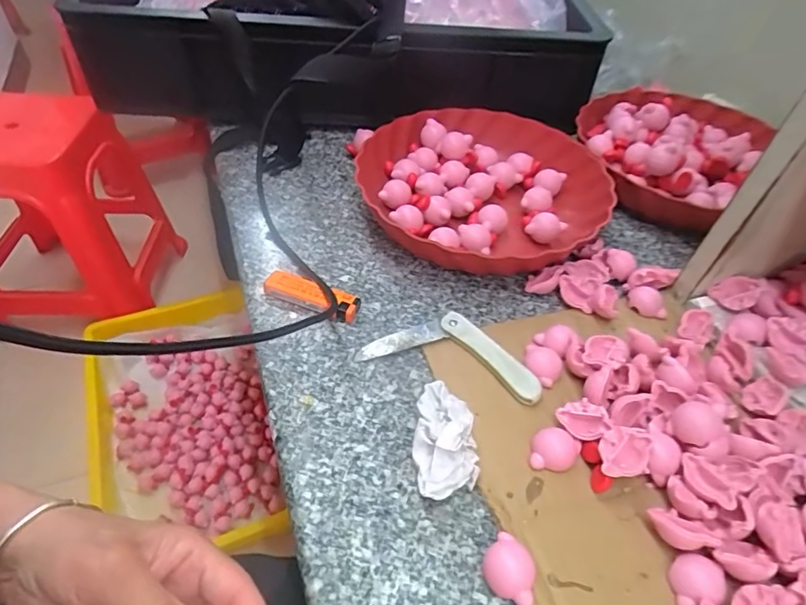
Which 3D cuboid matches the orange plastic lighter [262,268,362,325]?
[{"bbox_3d":[-0.076,-0.004,0.423,0.080,0.016,0.027,16,51,15],"label":"orange plastic lighter"}]

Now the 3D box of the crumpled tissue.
[{"bbox_3d":[0.026,0.087,0.336,0.039,0.030,0.075,0,47,-5],"label":"crumpled tissue"}]

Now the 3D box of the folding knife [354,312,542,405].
[{"bbox_3d":[0.039,0.036,0.395,0.136,0.011,0.058,13,50,12],"label":"folding knife"}]

